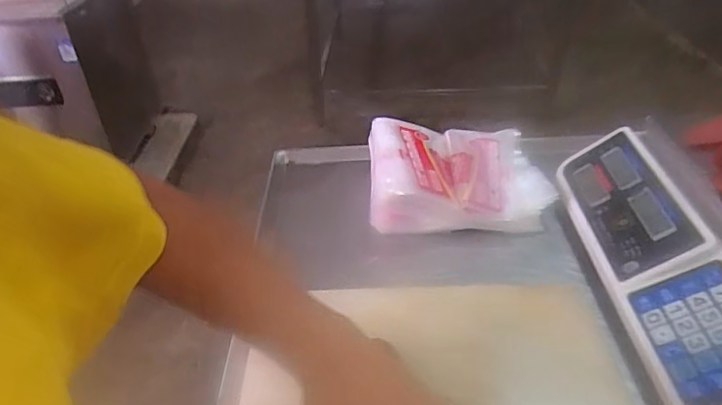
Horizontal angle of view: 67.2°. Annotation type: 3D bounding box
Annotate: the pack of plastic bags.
[{"bbox_3d":[0.110,-0.043,0.639,0.193,0.064,0.168,-2,37,3],"label":"pack of plastic bags"}]

